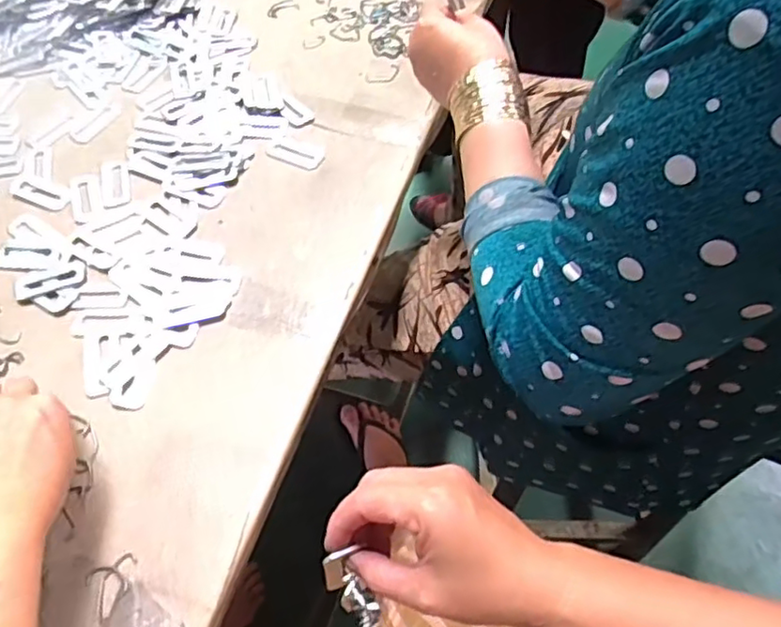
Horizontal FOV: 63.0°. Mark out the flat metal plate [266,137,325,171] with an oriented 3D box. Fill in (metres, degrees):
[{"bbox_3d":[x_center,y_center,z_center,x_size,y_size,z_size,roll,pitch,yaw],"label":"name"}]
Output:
[{"bbox_3d":[-0.096,-0.164,0.647,0.056,0.005,0.031,21,60,13],"label":"flat metal plate"}]

